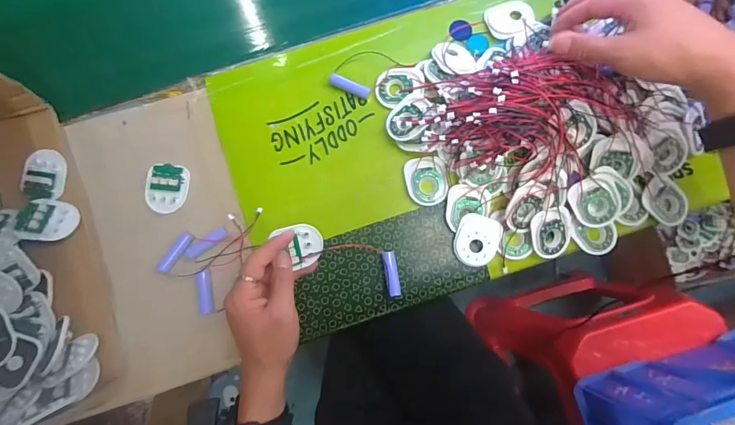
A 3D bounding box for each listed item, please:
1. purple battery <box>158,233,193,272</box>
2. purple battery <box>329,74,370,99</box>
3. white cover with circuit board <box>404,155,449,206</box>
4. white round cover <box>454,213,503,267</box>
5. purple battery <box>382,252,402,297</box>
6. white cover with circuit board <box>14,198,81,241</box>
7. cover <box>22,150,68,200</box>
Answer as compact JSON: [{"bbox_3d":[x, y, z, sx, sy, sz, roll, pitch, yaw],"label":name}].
[{"bbox_3d":[-0.216,0.045,0.445,0.015,0.014,0.050,34,82,7],"label":"purple battery"},{"bbox_3d":[-0.021,-0.153,0.480,0.050,0.015,0.014,21,81,5],"label":"purple battery"},{"bbox_3d":[0.069,-0.038,0.461,0.049,0.009,0.057,-6,79,0],"label":"white cover with circuit board"},{"bbox_3d":[0.124,0.032,0.448,0.049,0.016,0.055,16,81,4],"label":"white round cover"},{"bbox_3d":[0.027,0.069,0.443,0.014,0.012,0.050,-11,79,-1],"label":"purple battery"},{"bbox_3d":[-0.356,0.009,0.443,0.009,0.053,0.046,-9,76,42],"label":"white cover with circuit board"},{"bbox_3d":[-0.374,-0.043,0.458,0.044,0.016,0.057,5,80,2],"label":"cover"}]

